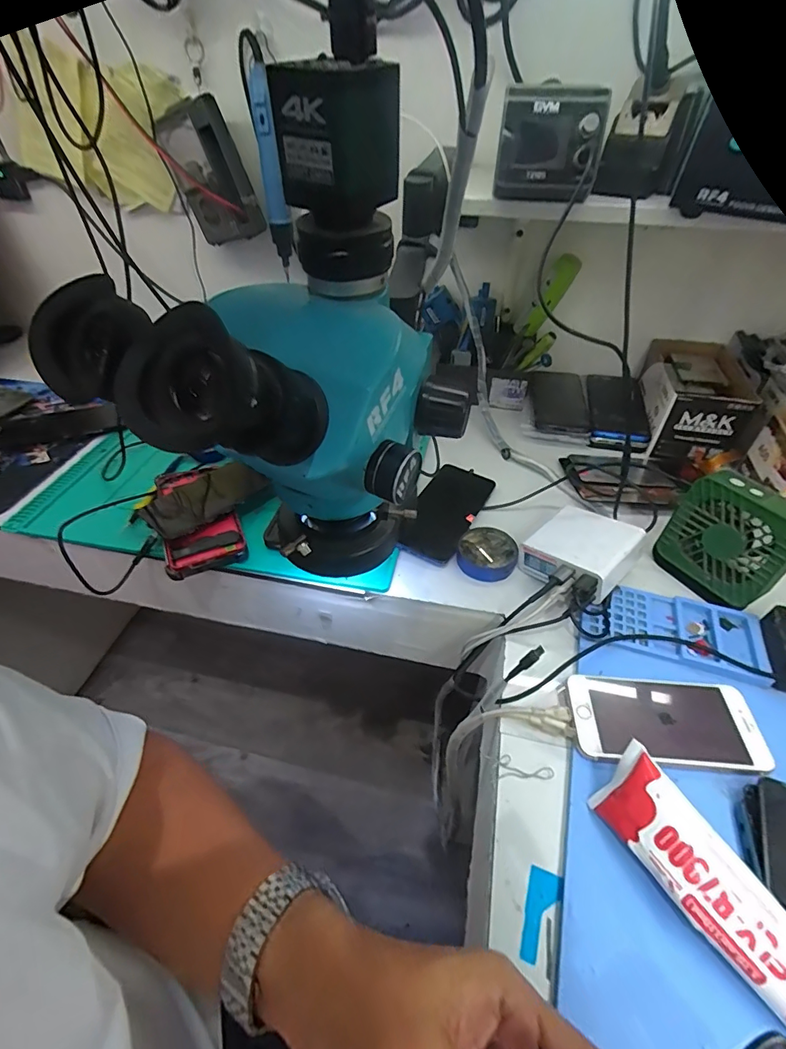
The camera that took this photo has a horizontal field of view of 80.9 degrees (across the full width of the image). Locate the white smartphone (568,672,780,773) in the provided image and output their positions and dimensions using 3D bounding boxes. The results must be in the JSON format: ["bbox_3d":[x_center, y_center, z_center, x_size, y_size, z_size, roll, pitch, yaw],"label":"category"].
[{"bbox_3d":[0.207,0.148,0.353,0.136,0.011,0.067,4,44,5],"label":"white smartphone"}]

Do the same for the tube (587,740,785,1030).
[{"bbox_3d":[0.185,0.216,0.267,0.043,0.041,0.159,-21,50,-22],"label":"tube"}]

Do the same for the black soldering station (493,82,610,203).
[{"bbox_3d":[0.144,-0.352,0.426,0.087,0.084,0.043,8,25,7],"label":"black soldering station"}]

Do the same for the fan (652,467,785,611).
[{"bbox_3d":[0.309,0.015,0.424,0.051,0.095,0.100,-28,53,-27],"label":"fan"}]

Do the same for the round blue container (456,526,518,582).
[{"bbox_3d":[0.099,0.030,0.485,0.059,0.018,0.062,2,47,-2],"label":"round blue container"}]

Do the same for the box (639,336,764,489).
[{"bbox_3d":[0.419,-0.174,0.645,0.125,0.084,0.195,16,47,12],"label":"box"}]

